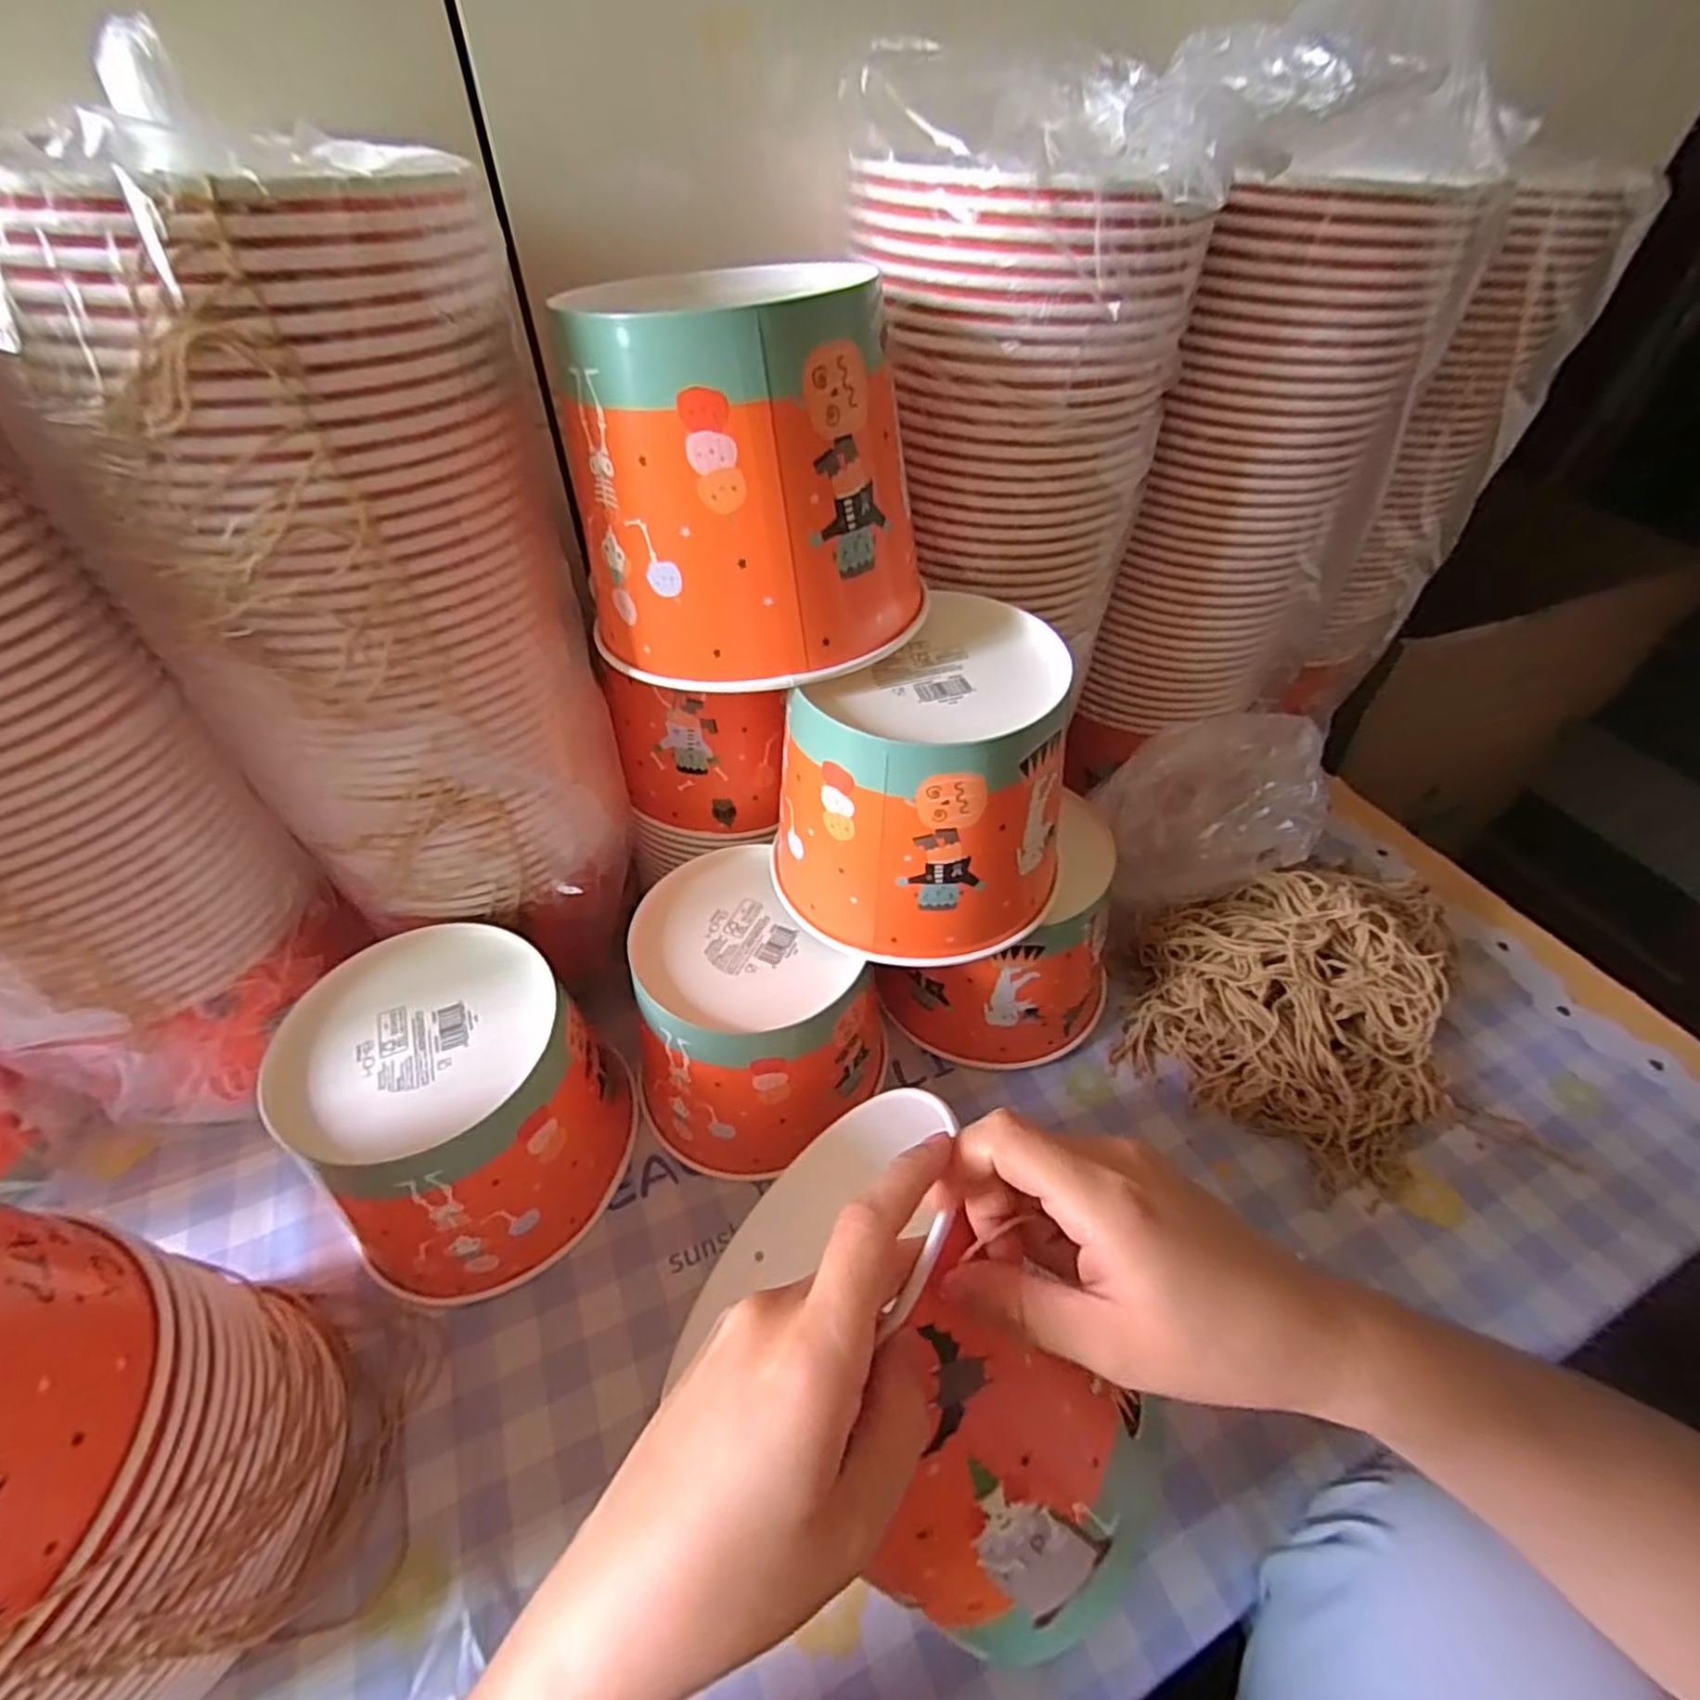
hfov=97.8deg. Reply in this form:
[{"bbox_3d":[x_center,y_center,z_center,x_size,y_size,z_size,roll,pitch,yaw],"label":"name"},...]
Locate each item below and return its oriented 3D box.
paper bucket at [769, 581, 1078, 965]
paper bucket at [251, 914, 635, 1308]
[{"bbox_3d":[0.050,-0.024,0.386,0.123,0.152,0.129,1,47,-1],"label":"paper bucket"},{"bbox_3d":[-0.204,0.135,0.398,0.142,0.128,0.133,1,47,-1],"label":"paper bucket"}]

